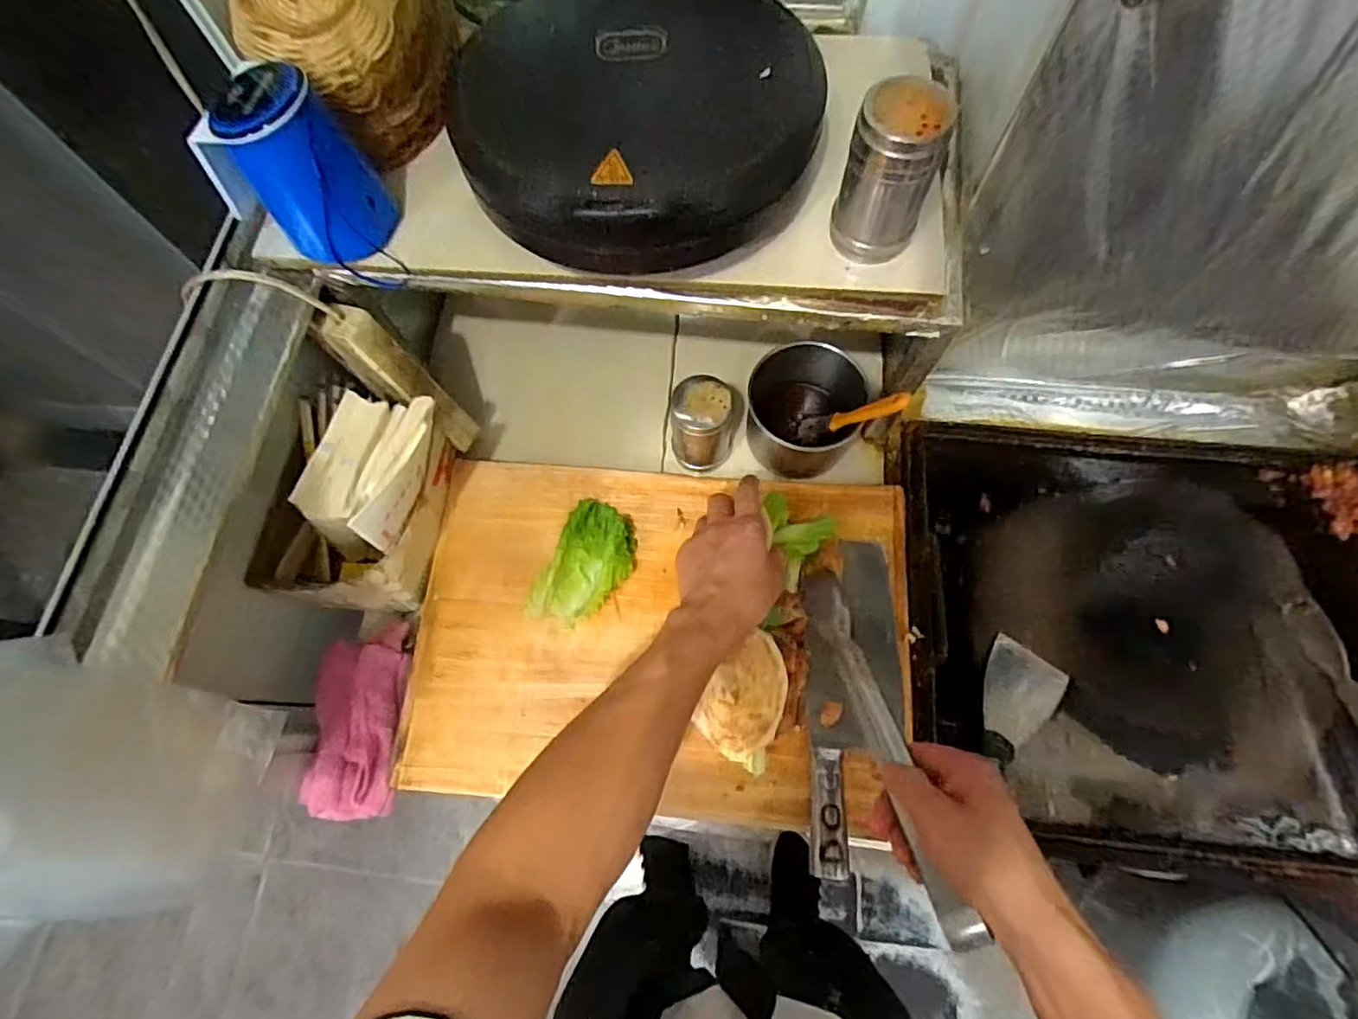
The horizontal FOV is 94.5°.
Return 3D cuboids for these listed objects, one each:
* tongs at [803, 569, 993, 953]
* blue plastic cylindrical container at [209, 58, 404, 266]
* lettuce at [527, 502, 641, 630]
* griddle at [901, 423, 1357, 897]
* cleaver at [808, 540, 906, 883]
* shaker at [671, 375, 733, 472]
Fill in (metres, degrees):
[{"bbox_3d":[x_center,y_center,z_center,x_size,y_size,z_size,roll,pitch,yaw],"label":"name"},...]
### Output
[{"bbox_3d":[0.150,0.164,0.475,0.030,0.021,0.278,-11,48,-2],"label":"tongs"},{"bbox_3d":[-0.279,-0.255,0.475,0.070,0.113,0.072,10,71,5],"label":"blue plastic cylindrical container"},{"bbox_3d":[-0.092,0.053,0.635,0.078,0.034,0.133,23,73,9],"label":"lettuce"},{"bbox_3d":[0.493,0.123,0.619,0.518,0.048,0.433,4,71,3],"label":"griddle"},{"bbox_3d":[0.168,0.174,0.595,0.089,0.034,0.303,3,71,3],"label":"cleaver"},{"bbox_3d":[0.026,-0.090,0.659,0.068,0.096,0.056,3,71,3],"label":"shaker"}]

